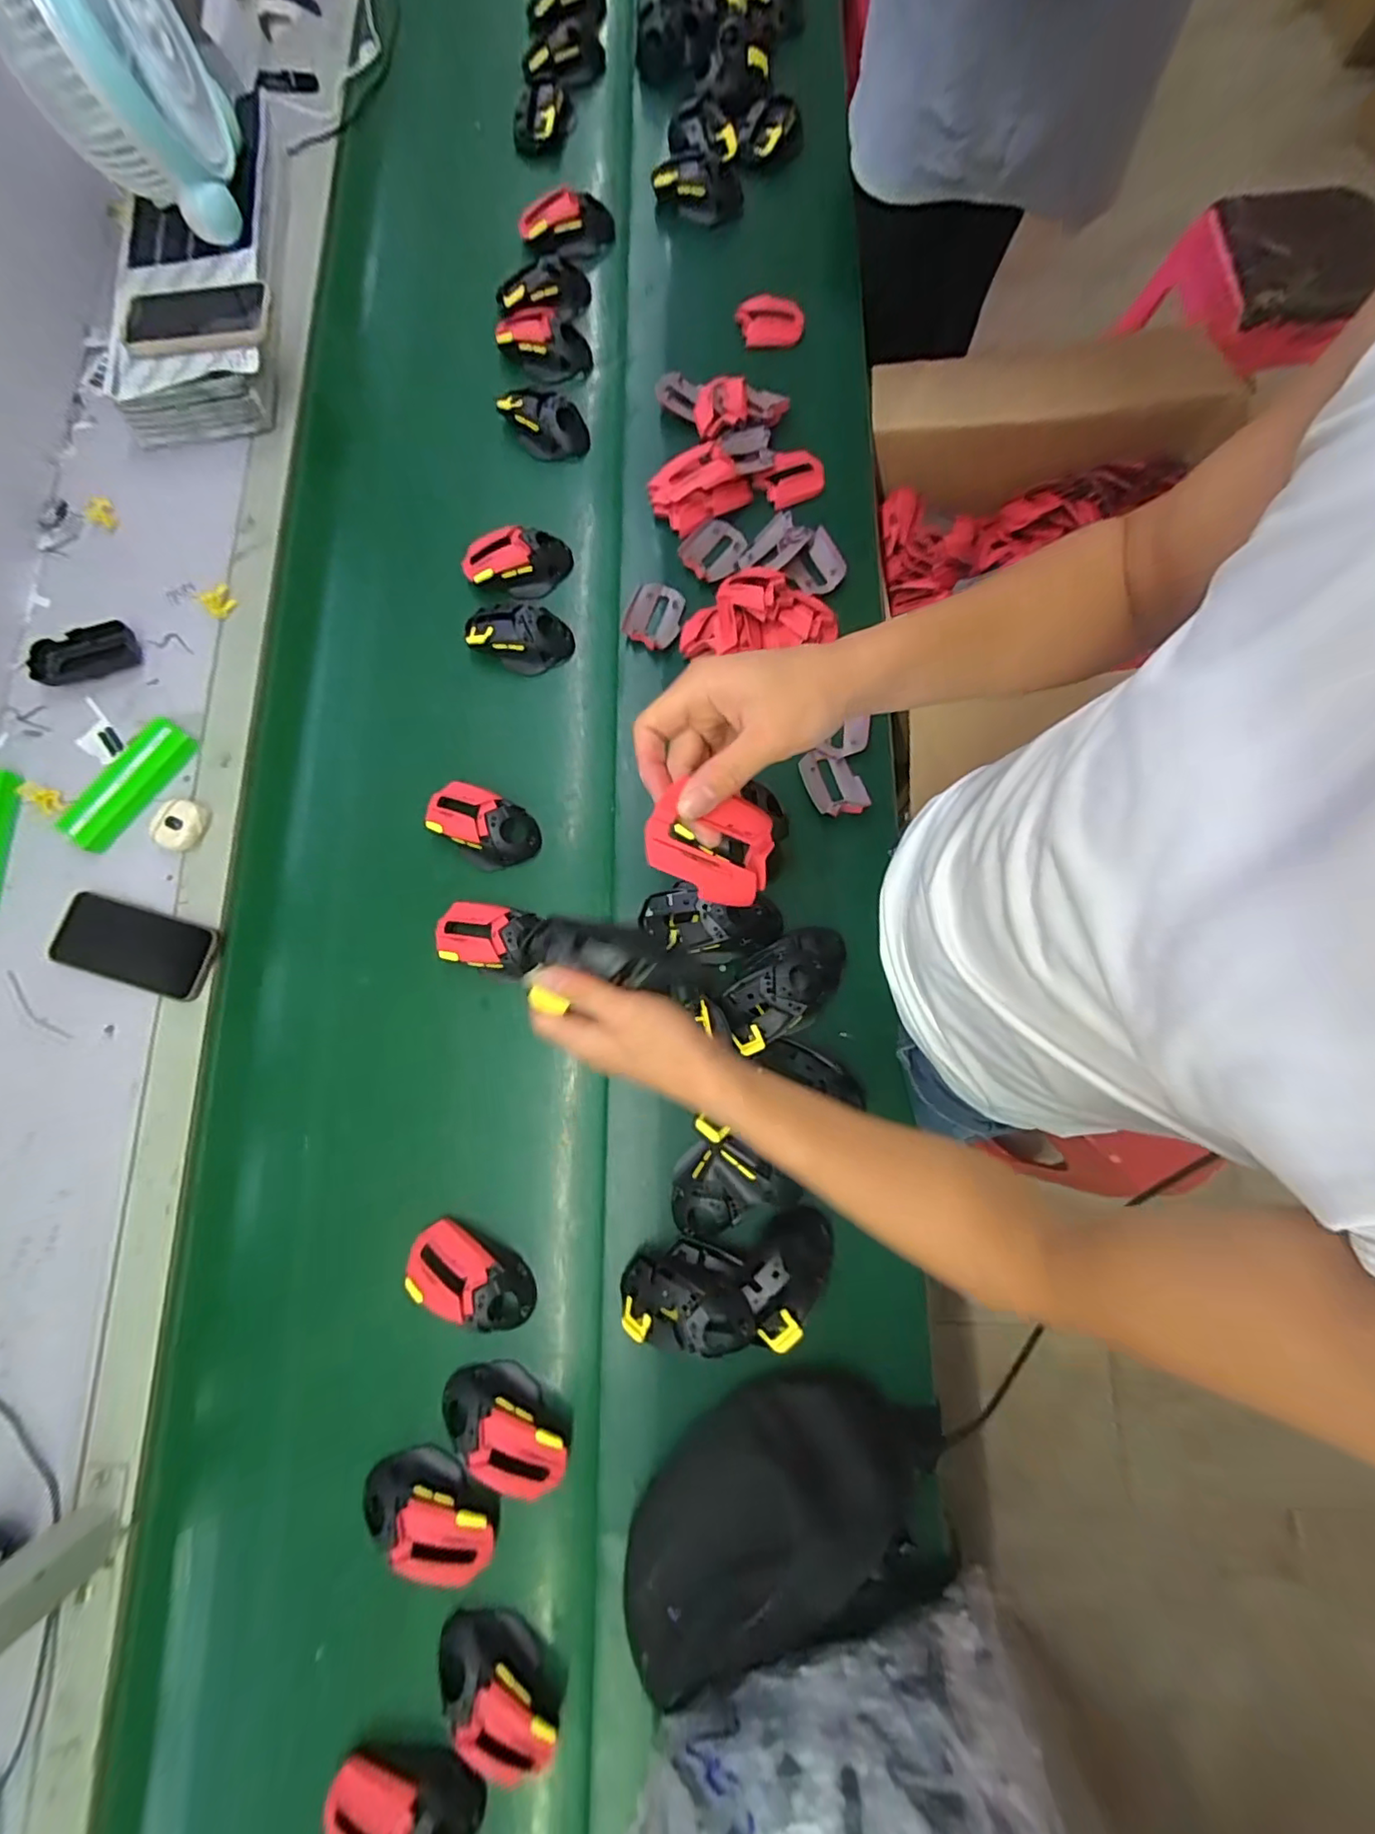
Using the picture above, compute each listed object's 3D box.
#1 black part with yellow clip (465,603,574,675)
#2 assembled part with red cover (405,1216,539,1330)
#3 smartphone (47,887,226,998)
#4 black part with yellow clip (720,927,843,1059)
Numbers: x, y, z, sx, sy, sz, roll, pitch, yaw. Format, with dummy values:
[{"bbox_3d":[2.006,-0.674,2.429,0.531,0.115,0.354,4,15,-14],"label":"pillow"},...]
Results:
[{"bbox_3d":[-0.189,-0.311,0.672,0.116,0.034,0.066,11,80,3],"label":"black part with yellow clip"},{"bbox_3d":[-0.197,0.327,0.545,0.123,0.042,0.063,30,81,6],"label":"assembled part with red cover"},{"bbox_3d":[-0.556,0.028,0.607,0.154,0.012,0.077,16,80,3],"label":"smartphone"},{"bbox_3d":[0.095,0.063,0.582,0.139,0.052,0.077,-35,81,-6],"label":"black part with yellow clip"}]

